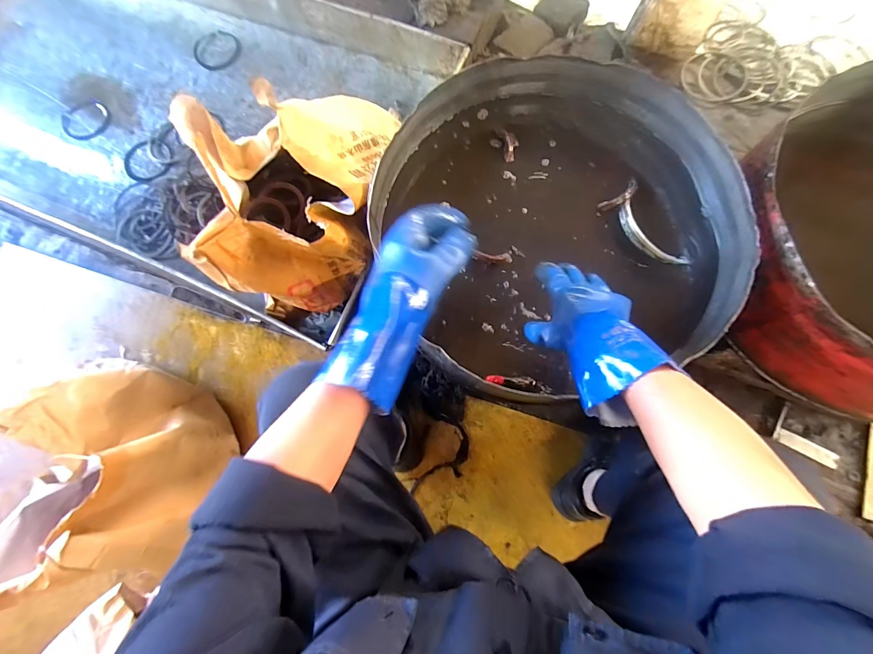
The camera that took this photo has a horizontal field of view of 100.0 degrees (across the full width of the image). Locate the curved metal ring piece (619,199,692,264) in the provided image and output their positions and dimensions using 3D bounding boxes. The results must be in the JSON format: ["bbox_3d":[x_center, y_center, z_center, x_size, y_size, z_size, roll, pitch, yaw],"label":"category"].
[{"bbox_3d":[0.351,-0.147,0.605,0.040,0.021,0.140,-40,78,-6],"label":"curved metal ring piece"}]

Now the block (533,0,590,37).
[{"bbox_3d":[0.345,-0.896,1.040,0.146,0.063,0.091,37,81,10],"label":"block"}]

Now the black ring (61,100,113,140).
[{"bbox_3d":[-0.876,-0.518,0.913,0.138,0.014,0.115,29,77,13],"label":"black ring"}]

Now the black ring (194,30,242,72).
[{"bbox_3d":[-0.565,-0.716,0.945,0.116,0.013,0.133,-31,77,-5],"label":"black ring"}]

